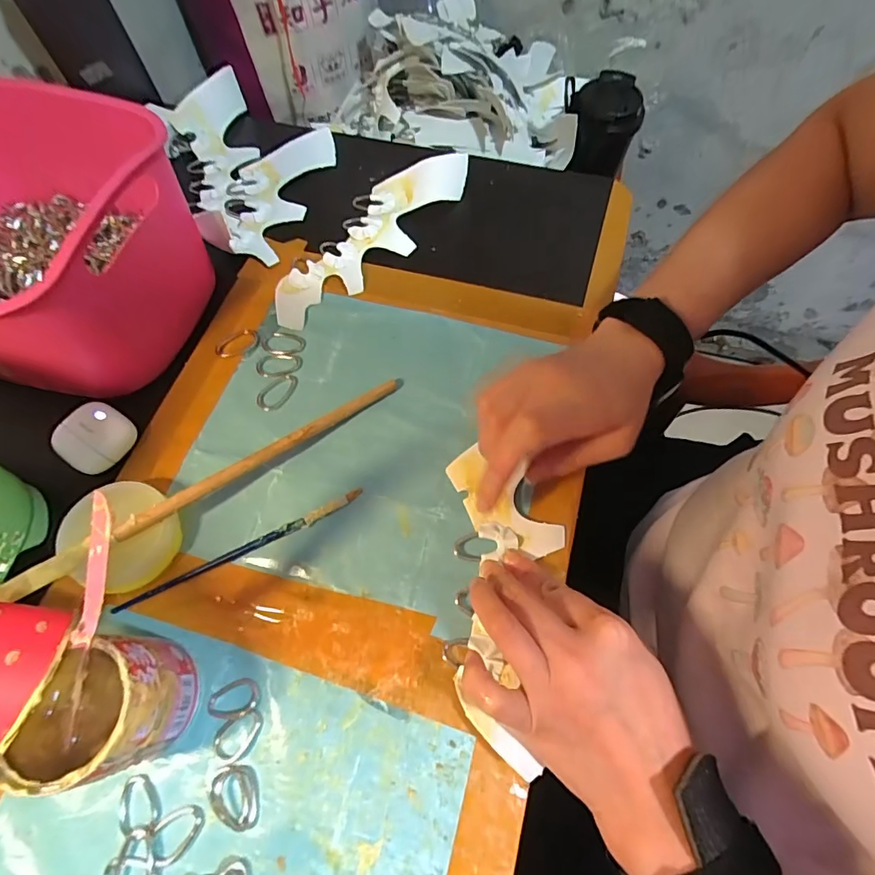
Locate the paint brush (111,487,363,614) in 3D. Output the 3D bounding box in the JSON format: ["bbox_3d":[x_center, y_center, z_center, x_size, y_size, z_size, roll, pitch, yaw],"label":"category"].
[{"bbox_3d":[-0.127,0.073,0.311,0.166,0.008,0.008,-25,68,-13],"label":"paint brush"}]

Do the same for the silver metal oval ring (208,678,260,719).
[{"bbox_3d":[-0.119,0.153,0.277,0.029,0.004,0.019,-18,66,-6],"label":"silver metal oval ring"}]

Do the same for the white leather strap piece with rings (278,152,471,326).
[{"bbox_3d":[-0.064,-0.189,0.425,0.075,0.033,0.229,32,70,15],"label":"white leather strap piece with rings"}]

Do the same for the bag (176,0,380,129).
[{"bbox_3d":[-0.198,-0.555,0.625,0.250,0.232,0.084,-21,66,-8],"label":"bag"}]

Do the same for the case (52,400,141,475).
[{"bbox_3d":[-0.248,0.001,0.346,0.045,0.026,0.047,28,67,11],"label":"case"}]

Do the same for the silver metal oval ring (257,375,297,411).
[{"bbox_3d":[-0.124,-0.036,0.366,0.019,0.004,0.036,41,70,16],"label":"silver metal oval ring"}]

